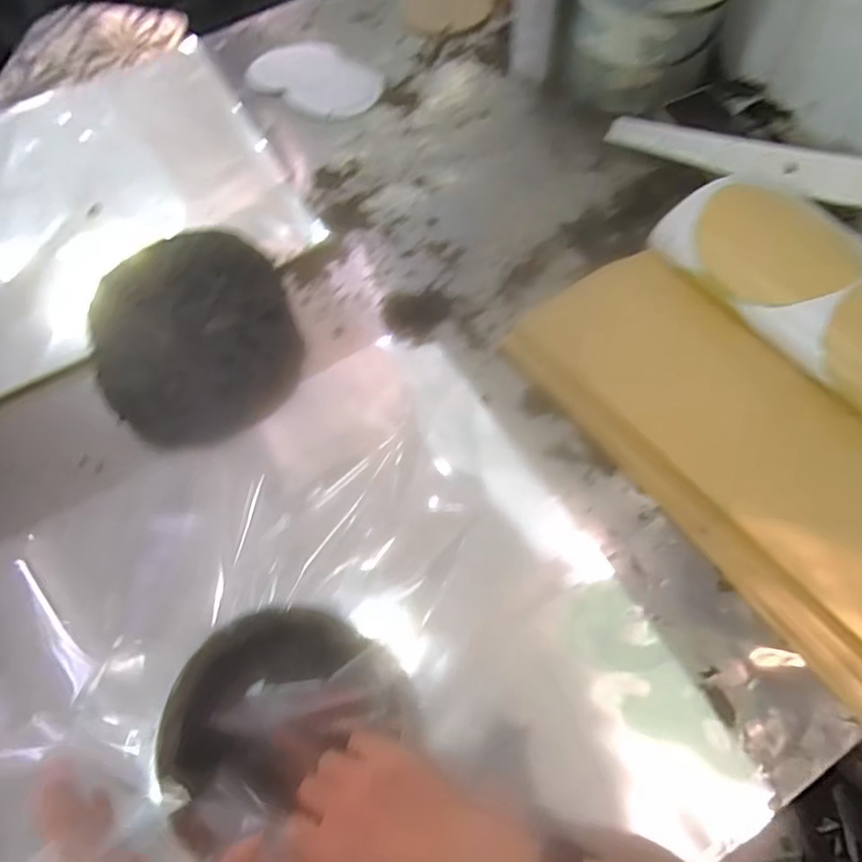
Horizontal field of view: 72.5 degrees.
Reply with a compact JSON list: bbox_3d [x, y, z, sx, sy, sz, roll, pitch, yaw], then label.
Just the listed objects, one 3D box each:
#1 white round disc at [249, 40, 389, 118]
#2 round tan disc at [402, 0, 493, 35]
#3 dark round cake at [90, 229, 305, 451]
[{"bbox_3d":[-0.160,-0.499,0.825,0.196,0.010,0.140,32,69,18],"label":"white round disc"},{"bbox_3d":[0.023,-0.643,0.887,0.127,0.008,0.127,-2,63,3],"label":"round tan disc"},{"bbox_3d":[-0.238,-0.095,0.595,0.191,0.048,0.230,-22,64,-7],"label":"dark round cake"}]

